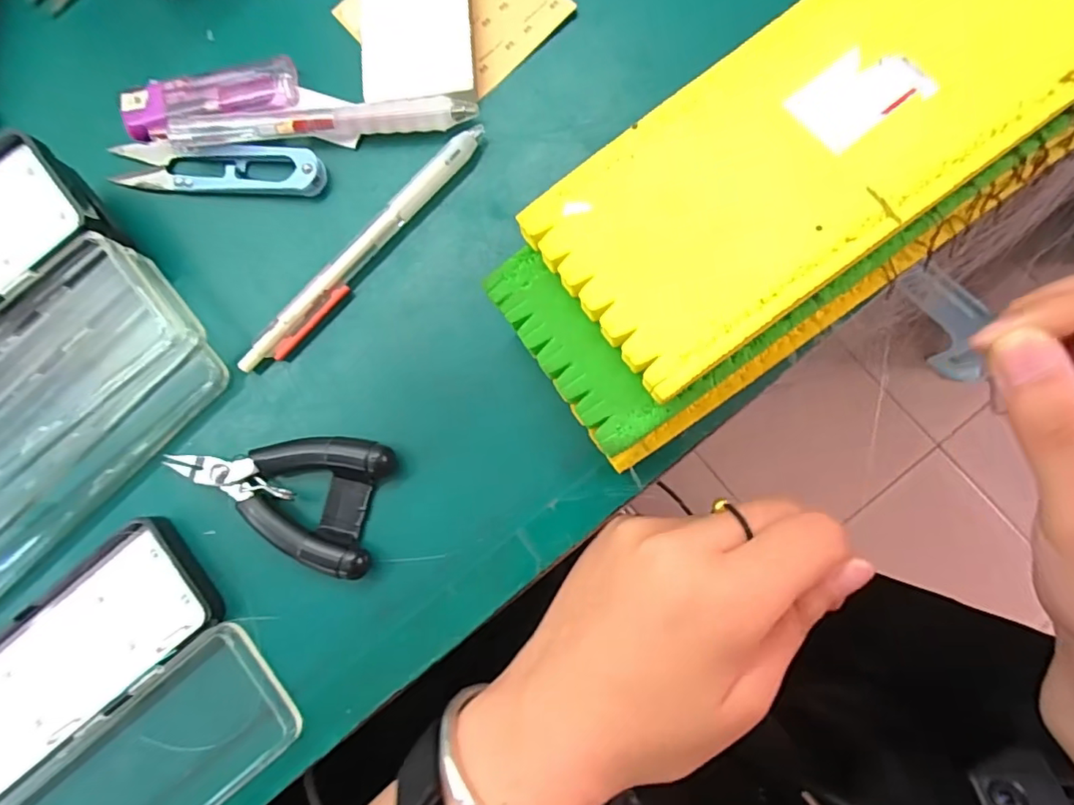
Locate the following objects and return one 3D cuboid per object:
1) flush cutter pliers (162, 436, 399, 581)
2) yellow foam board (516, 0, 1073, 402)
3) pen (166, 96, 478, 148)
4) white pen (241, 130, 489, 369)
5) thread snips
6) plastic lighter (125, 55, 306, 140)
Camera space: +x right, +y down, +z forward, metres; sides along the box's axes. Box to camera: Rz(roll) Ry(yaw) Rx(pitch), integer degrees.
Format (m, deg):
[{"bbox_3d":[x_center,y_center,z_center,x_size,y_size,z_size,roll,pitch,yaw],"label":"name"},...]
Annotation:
[{"bbox_3d":[-0.108,0.035,0.231,0.091,0.013,0.053,13,86,6],"label":"flush cutter pliers"},{"bbox_3d":[0.151,-0.130,0.178,0.332,0.011,0.080,-36,83,1],"label":"yellow foam board"},{"bbox_3d":[-0.094,-0.121,0.243,0.133,0.007,0.014,-2,84,5],"label":"pen"},{"bbox_3d":[-0.074,-0.065,0.241,0.013,0.010,0.138,42,89,7],"label":"white pen"},{"bbox_3d":[-0.145,-0.106,0.254,0.103,0.014,0.022,7,85,6],"label":"thread snips"},{"bbox_3d":[-0.147,-0.138,0.253,0.080,0.009,0.026,-13,84,4],"label":"plastic lighter"}]

